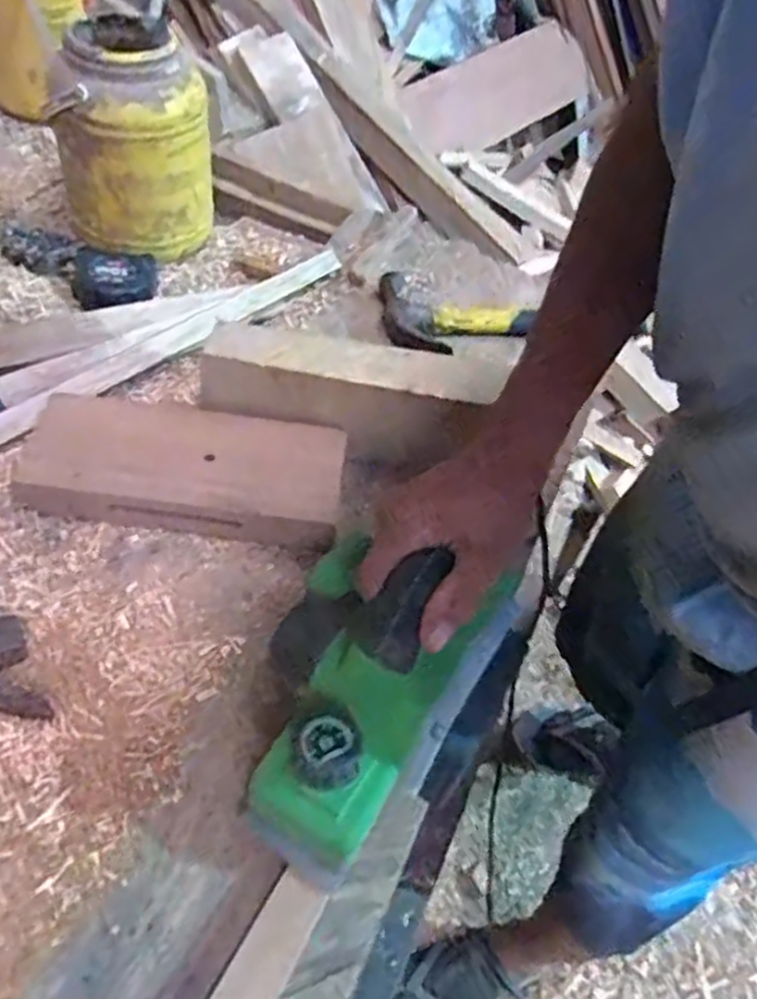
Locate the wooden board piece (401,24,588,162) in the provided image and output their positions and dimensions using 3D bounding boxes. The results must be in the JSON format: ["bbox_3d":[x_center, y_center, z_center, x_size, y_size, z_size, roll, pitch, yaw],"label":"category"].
[{"bbox_3d":[0.273,-0.917,1.645,0.602,0.031,0.184,-39,107,-27],"label":"wooden board piece"}]

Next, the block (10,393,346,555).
[{"bbox_3d":[-0.160,-0.033,0.623,0.253,0.047,0.111,5,52,2],"label":"block"}]

